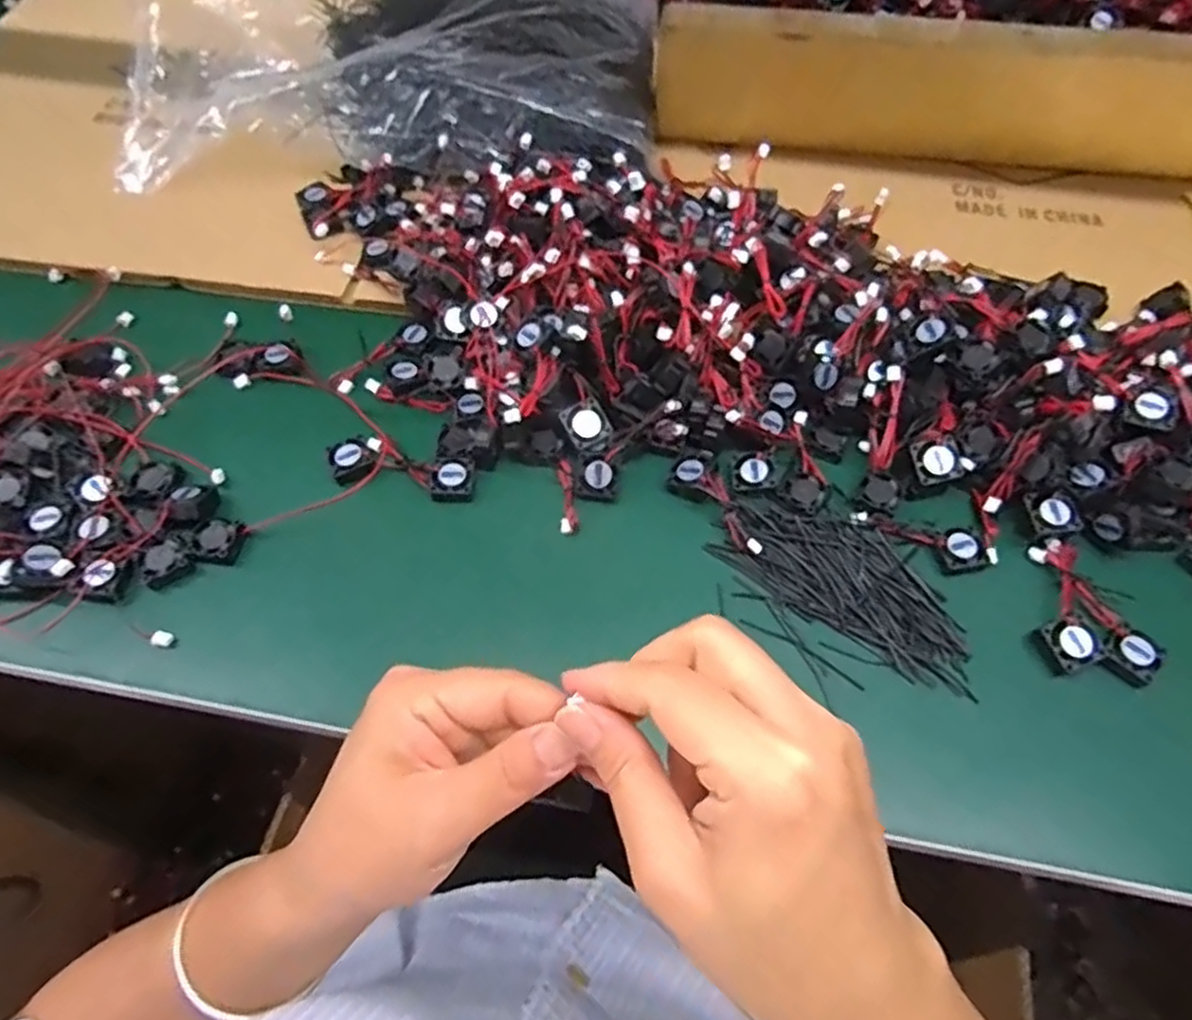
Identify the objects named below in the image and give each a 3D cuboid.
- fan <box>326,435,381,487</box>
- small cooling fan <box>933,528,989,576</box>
[{"bbox_3d":[-0.149,-0.031,0.447,0.028,0.012,0.033,-20,61,-12],"label":"fan"},{"bbox_3d":[0.208,0.024,0.413,0.025,0.008,0.024,-9,59,-6],"label":"small cooling fan"}]

